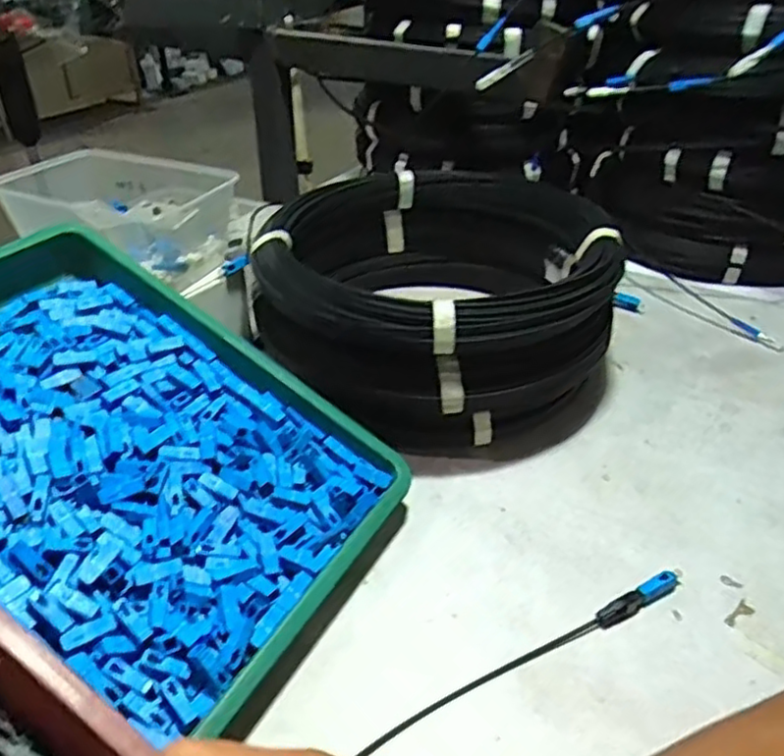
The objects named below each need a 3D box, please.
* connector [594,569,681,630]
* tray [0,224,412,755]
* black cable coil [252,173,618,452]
[{"bbox_3d":[0.147,0.129,0.404,0.062,0.012,0.011,-17,38,-22],"label":"connector"},{"bbox_3d":[-0.172,0.030,0.414,0.335,0.041,0.212,34,45,10],"label":"tray"},{"bbox_3d":[0.035,-0.065,0.582,0.292,0.125,0.258,14,37,20],"label":"black cable coil"}]

